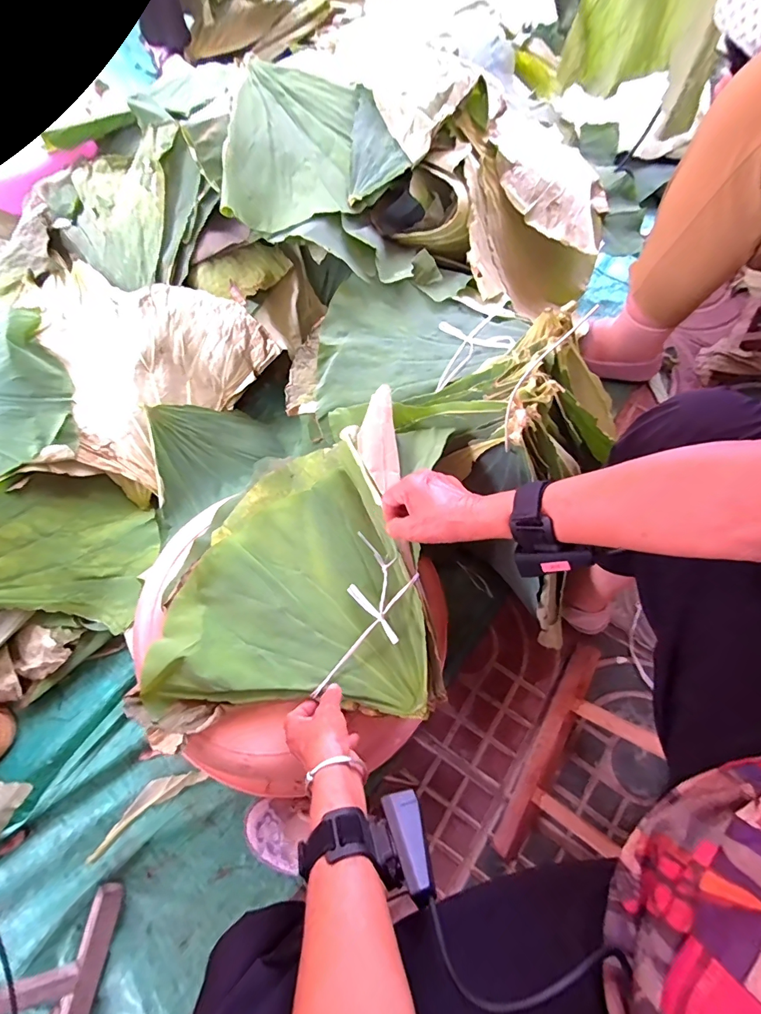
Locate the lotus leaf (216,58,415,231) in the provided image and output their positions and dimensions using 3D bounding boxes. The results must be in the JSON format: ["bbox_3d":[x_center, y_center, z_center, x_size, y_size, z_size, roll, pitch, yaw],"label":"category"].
[{"bbox_3d":[-0.146,-0.618,0.714,0.291,0.052,0.317,-21,75,-7],"label":"lotus leaf"}]

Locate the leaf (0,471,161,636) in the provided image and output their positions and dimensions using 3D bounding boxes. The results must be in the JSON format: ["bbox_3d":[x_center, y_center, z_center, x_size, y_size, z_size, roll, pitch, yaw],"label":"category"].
[{"bbox_3d":[-0.491,0.056,0.669,0.284,0.050,0.222,23,66,-33],"label":"leaf"}]

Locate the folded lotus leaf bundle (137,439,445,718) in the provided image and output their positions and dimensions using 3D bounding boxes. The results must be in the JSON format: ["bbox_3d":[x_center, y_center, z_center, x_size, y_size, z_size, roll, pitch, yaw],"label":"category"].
[{"bbox_3d":[-0.097,0.075,0.532,0.316,0.048,0.317,1,74,-1],"label":"folded lotus leaf bundle"}]

